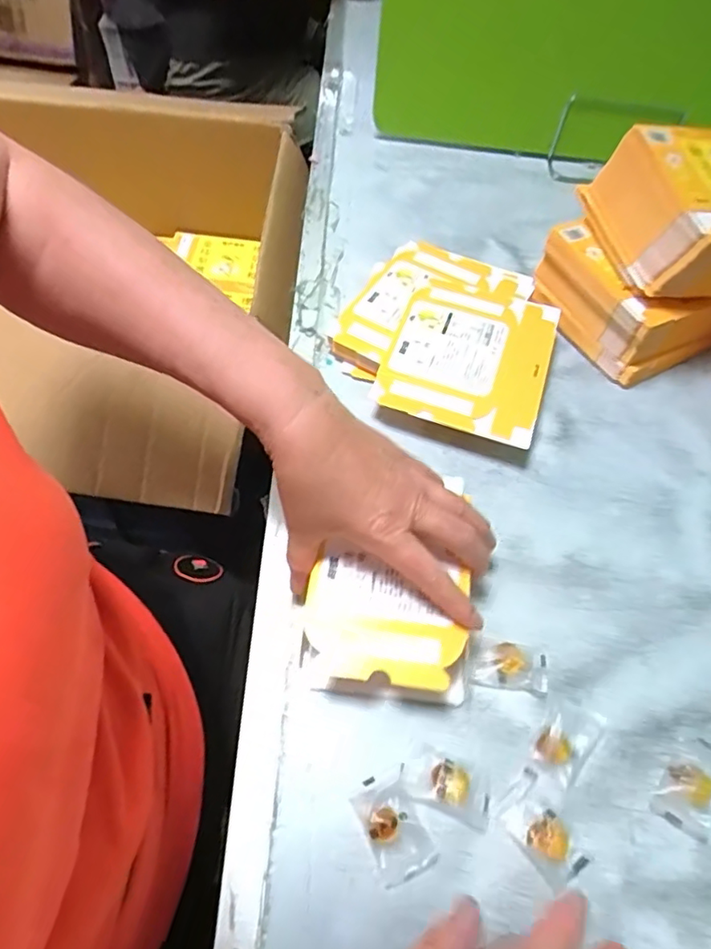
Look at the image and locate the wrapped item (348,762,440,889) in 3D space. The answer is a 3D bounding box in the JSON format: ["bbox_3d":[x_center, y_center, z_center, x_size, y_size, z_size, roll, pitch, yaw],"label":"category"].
[{"bbox_3d":[0.022,0.205,0.337,0.033,0.014,0.054,-21,60,-16],"label":"wrapped item"}]

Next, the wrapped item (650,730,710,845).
[{"bbox_3d":[0.209,0.189,0.360,0.033,0.014,0.059,31,61,17],"label":"wrapped item"}]

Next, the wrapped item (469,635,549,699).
[{"bbox_3d":[0.103,0.130,0.393,0.051,0.013,0.032,11,57,4],"label":"wrapped item"}]

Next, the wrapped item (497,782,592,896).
[{"bbox_3d":[0.111,0.211,0.337,0.033,0.012,0.046,-31,63,-21],"label":"wrapped item"}]

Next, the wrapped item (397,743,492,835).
[{"bbox_3d":[0.055,0.186,0.349,0.055,0.013,0.031,19,58,9],"label":"wrapped item"}]

